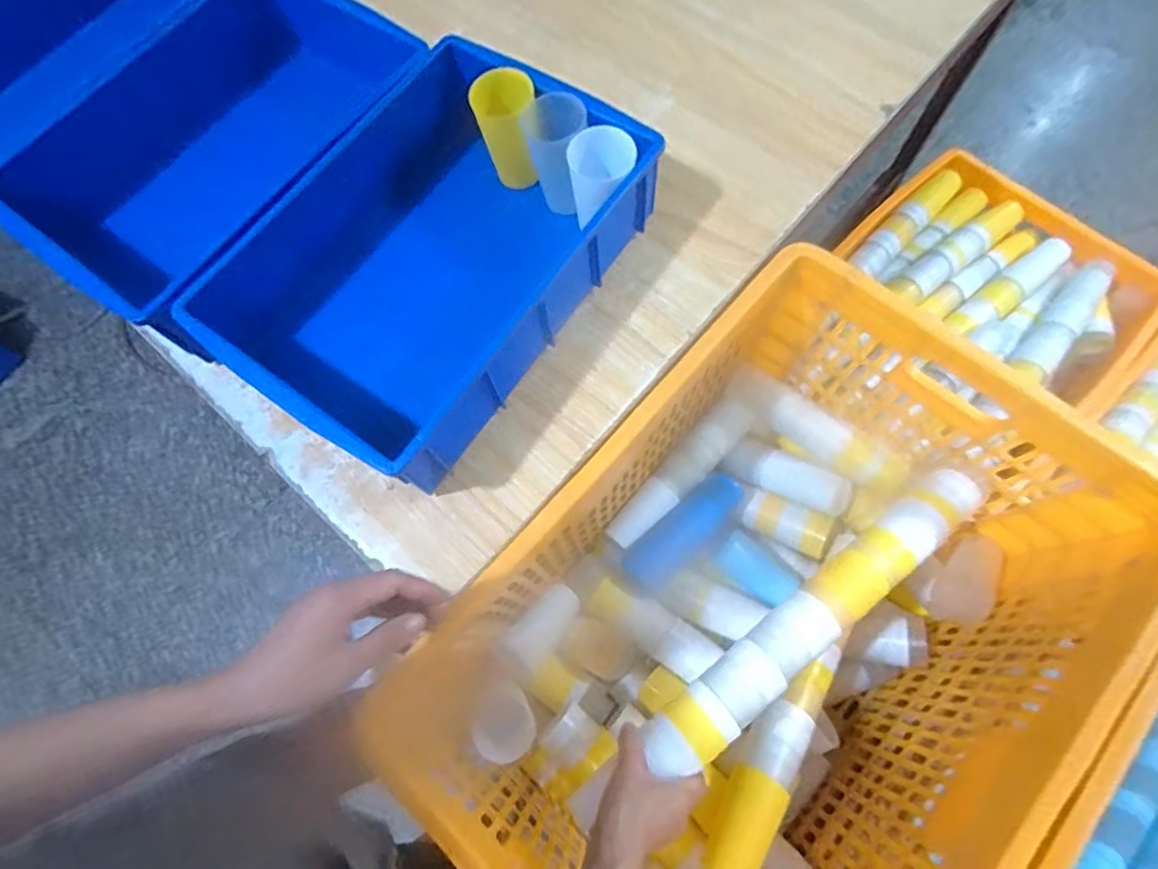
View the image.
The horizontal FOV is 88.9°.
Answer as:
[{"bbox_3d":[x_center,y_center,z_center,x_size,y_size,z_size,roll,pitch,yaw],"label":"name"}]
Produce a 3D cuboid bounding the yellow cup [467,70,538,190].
[{"bbox_3d":[-0.075,-0.312,0.615,0.058,0.101,0.055,-1,71,3],"label":"yellow cup"}]

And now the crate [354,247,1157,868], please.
[{"bbox_3d":[0.195,0.210,0.650,0.456,0.321,0.644,41,74,15],"label":"crate"}]

